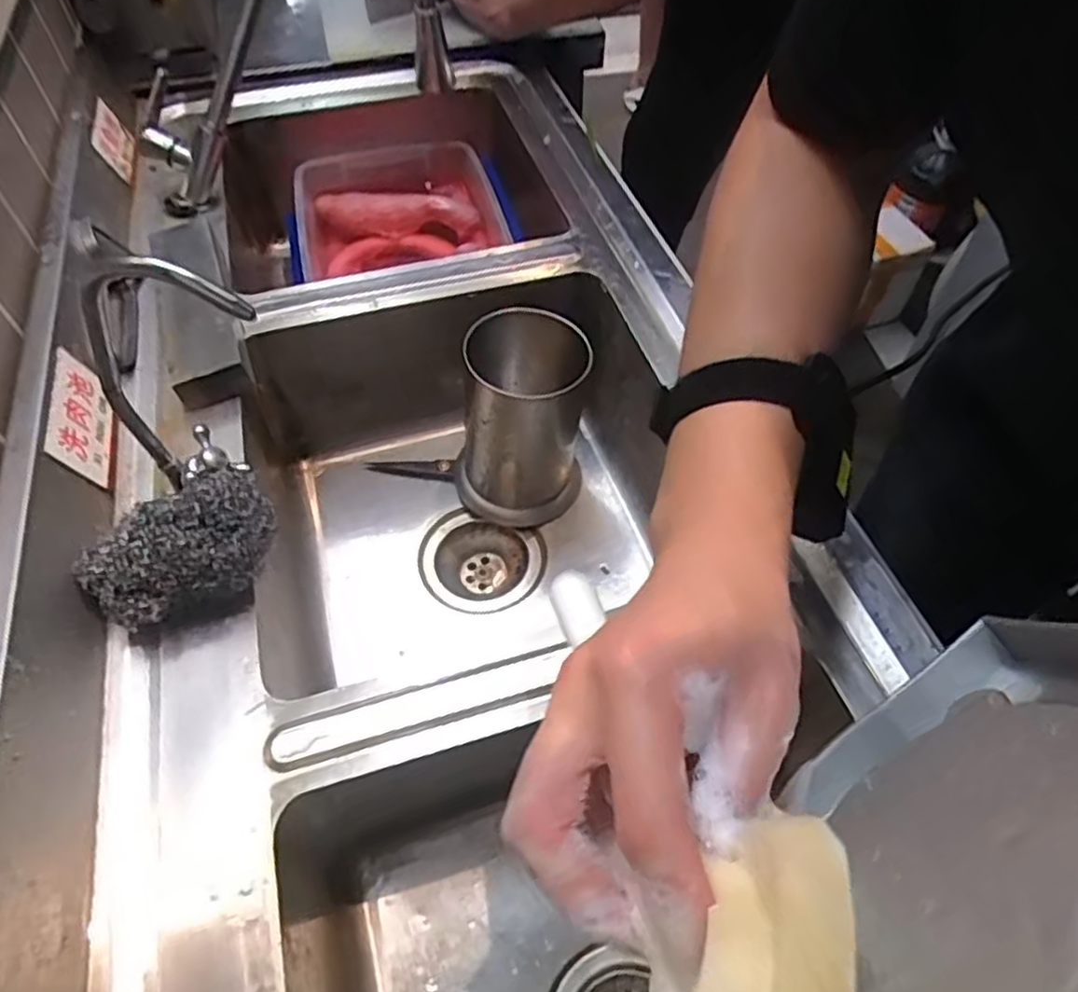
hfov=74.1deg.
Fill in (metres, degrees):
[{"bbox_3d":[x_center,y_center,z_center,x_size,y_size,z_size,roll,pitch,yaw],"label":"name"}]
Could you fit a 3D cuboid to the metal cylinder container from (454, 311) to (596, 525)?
[{"bbox_3d":[-0.021,-0.062,0.611,0.108,0.161,0.098,-9,54,-7],"label":"metal cylinder container"}]

